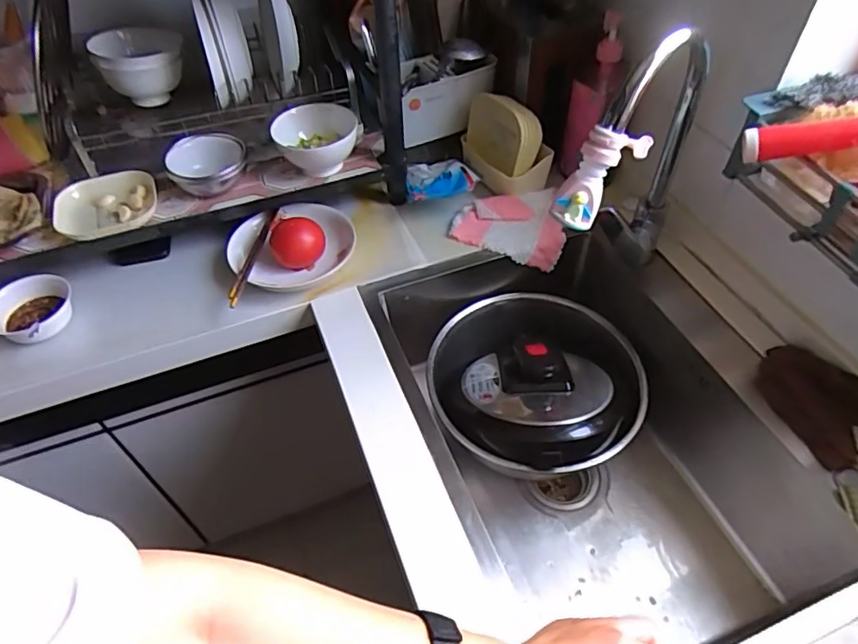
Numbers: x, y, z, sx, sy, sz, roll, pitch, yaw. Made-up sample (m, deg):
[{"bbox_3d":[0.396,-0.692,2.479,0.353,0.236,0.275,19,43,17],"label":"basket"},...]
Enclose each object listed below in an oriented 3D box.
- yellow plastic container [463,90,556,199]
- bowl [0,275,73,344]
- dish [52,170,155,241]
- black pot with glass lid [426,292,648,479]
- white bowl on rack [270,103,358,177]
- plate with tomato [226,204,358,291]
[{"bbox_3d":[0.118,-0.299,0.918,0.090,0.126,0.147,-27,52,-17],"label":"yellow plastic container"},{"bbox_3d":[-0.545,-0.015,0.769,0.090,0.049,0.097,-3,49,3],"label":"bowl"},{"bbox_3d":[-0.462,-0.159,0.797,0.130,0.035,0.118,-16,50,-7],"label":"dish"},{"bbox_3d":[0.162,0.082,0.839,0.292,0.118,0.318,-3,49,3],"label":"black pot with glass lid"},{"bbox_3d":[-0.167,-0.274,0.853,0.121,0.064,0.101,-13,49,-6],"label":"white bowl on rack"},{"bbox_3d":[-0.203,-0.116,0.833,0.178,0.057,0.141,-19,50,-10],"label":"plate with tomato"}]

